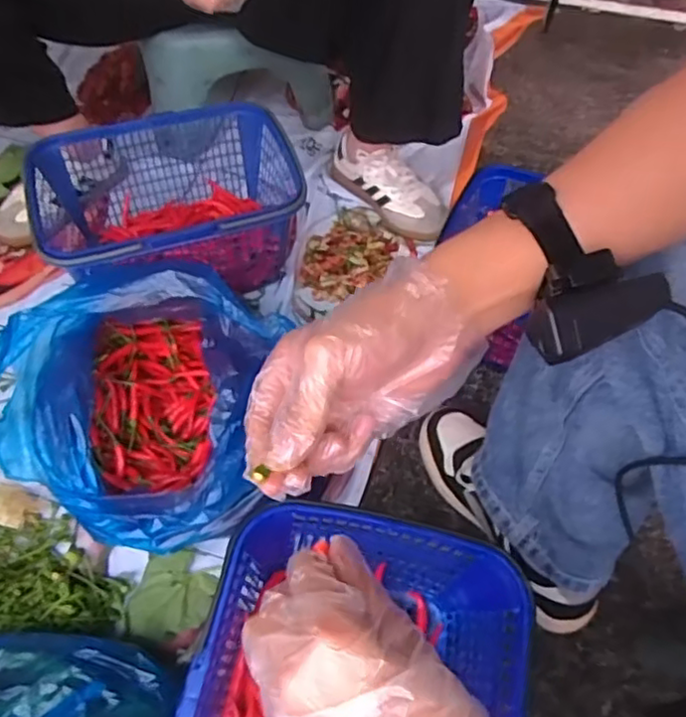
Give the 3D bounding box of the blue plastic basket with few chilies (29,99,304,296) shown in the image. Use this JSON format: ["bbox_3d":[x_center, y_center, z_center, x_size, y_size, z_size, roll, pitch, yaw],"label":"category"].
[{"bbox_3d":[-0.226,-0.189,0.862,0.326,0.154,0.228,-14,58,-12],"label":"blue plastic basket with few chilies"}]

